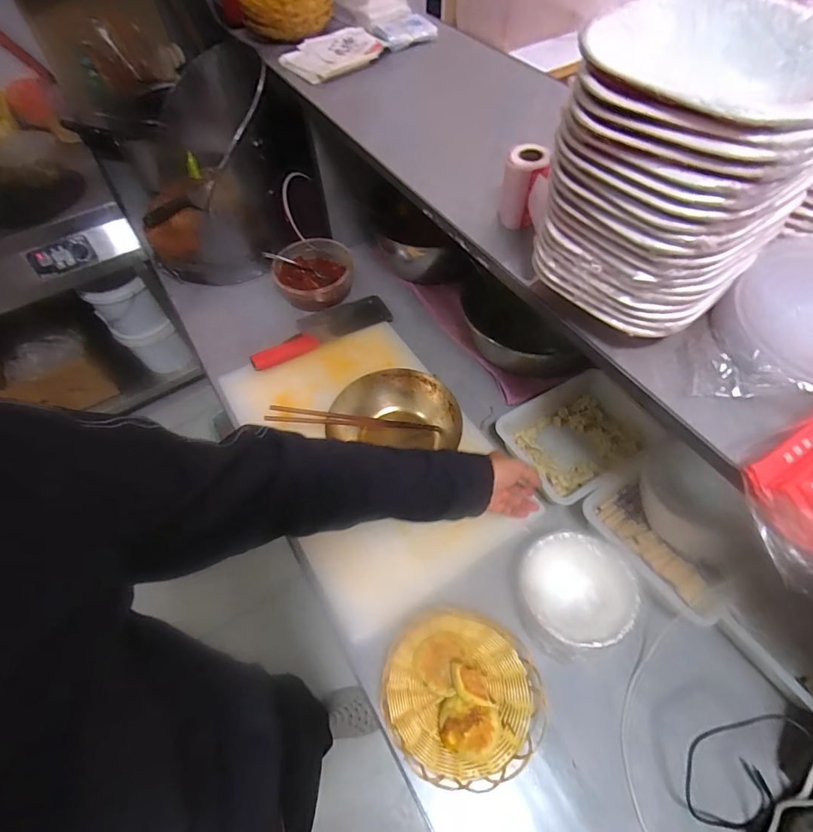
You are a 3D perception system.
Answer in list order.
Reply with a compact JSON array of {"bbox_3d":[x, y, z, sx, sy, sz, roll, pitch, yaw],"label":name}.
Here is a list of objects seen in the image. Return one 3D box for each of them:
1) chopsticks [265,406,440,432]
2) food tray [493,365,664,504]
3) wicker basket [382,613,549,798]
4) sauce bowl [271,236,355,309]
[{"bbox_3d":[-0.087,0.009,0.746,0.283,0.017,0.019,5,57,-13],"label":"chopsticks"},{"bbox_3d":[0.296,0.037,0.758,0.244,0.058,0.180,-26,61,-14],"label":"food tray"},{"bbox_3d":[0.074,0.367,0.578,0.201,0.061,0.187,-1,58,1],"label":"wicker basket"},{"bbox_3d":[-0.197,-0.304,0.954,0.168,0.072,0.146,-22,60,-12],"label":"sauce bowl"}]

